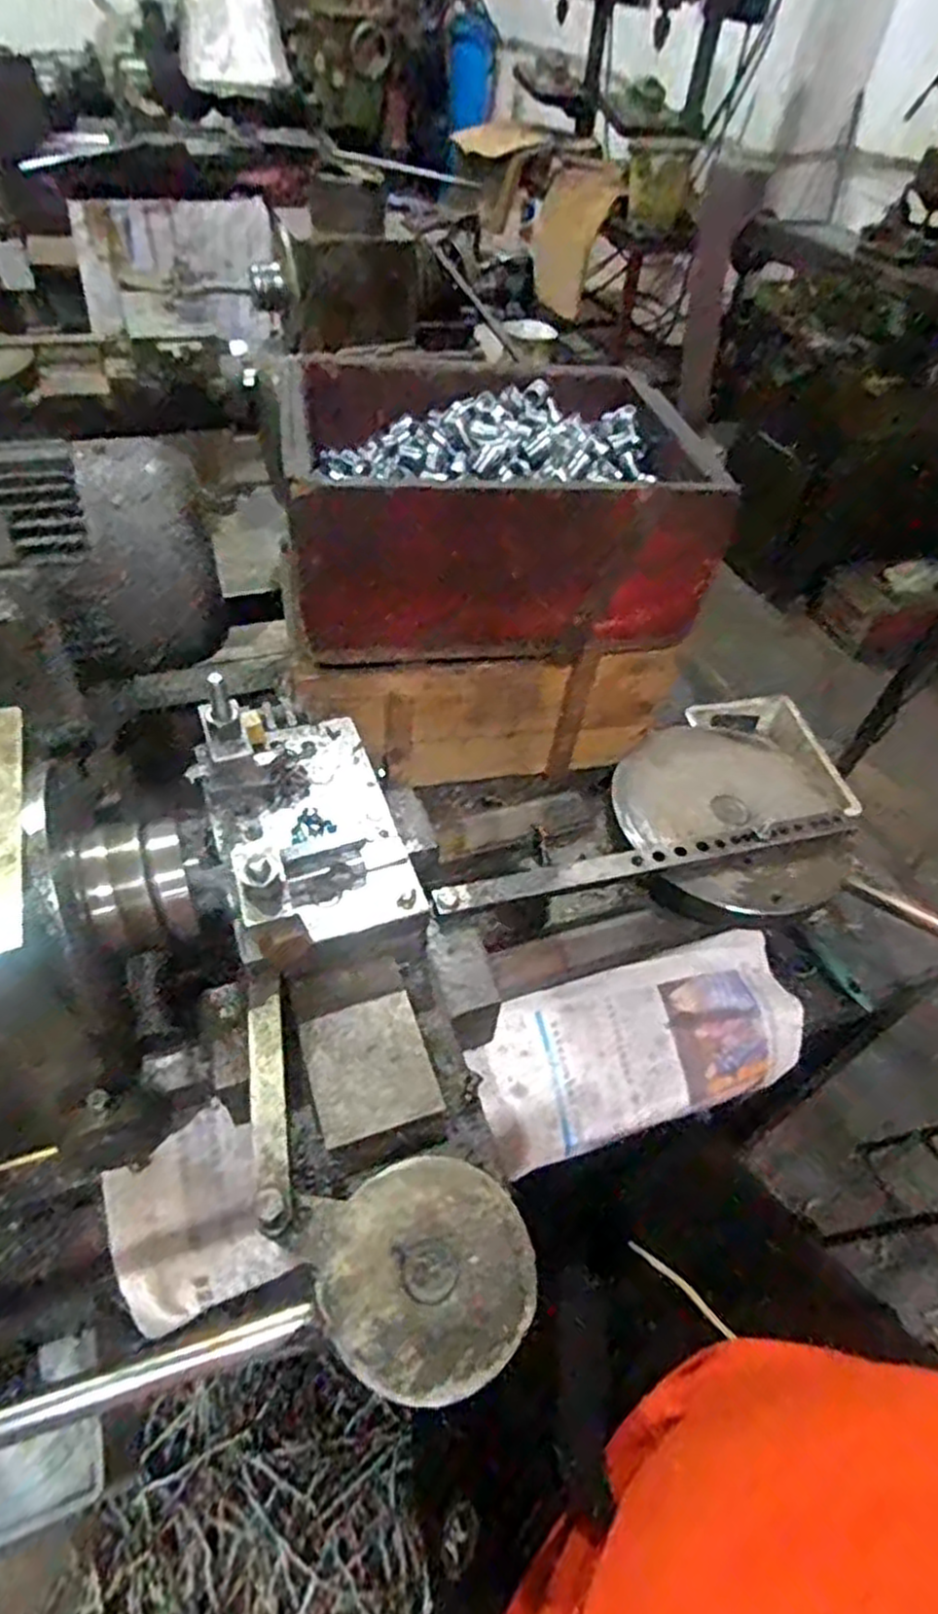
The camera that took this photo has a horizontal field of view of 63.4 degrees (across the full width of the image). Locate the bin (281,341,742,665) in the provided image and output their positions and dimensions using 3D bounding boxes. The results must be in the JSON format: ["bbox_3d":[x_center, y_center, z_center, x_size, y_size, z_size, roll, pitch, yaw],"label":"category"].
[{"bbox_3d":[0.012,-0.289,0.702,0.341,0.155,0.291,-6,49,-11],"label":"bin"}]

